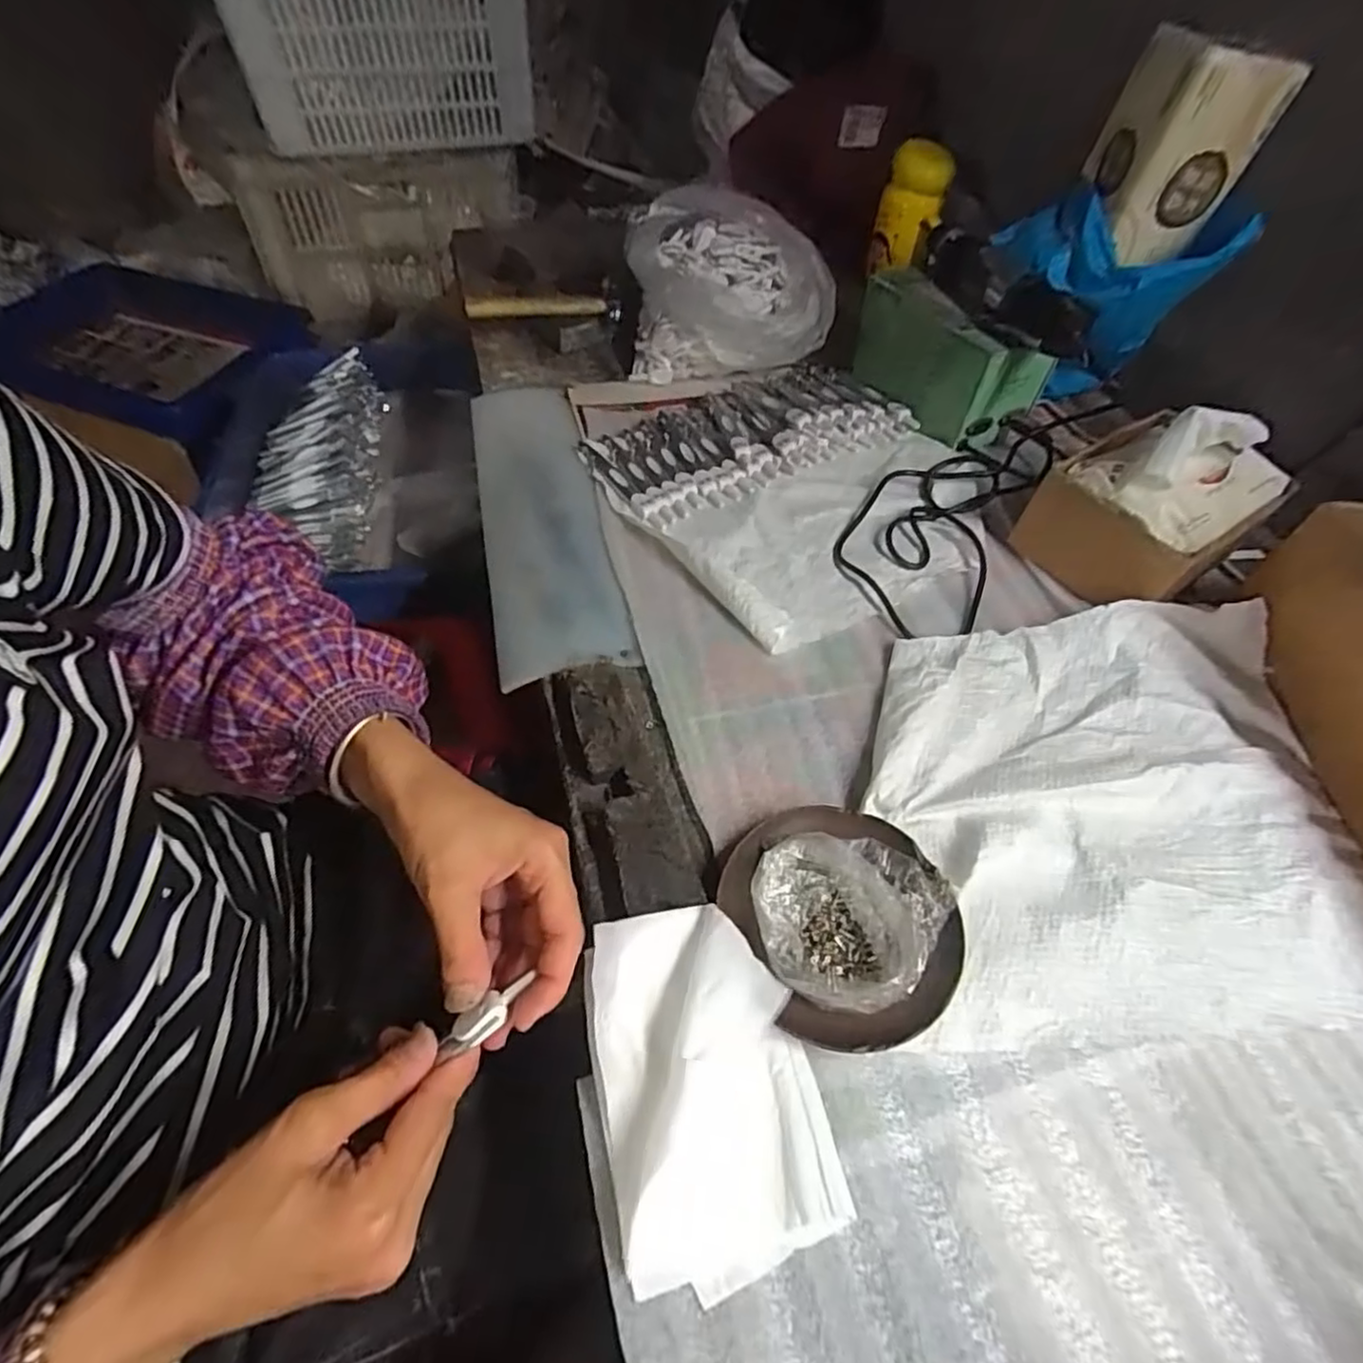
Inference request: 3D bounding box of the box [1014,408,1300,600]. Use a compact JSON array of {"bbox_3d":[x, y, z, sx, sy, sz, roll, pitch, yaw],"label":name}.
[{"bbox_3d":[0.344,-0.134,0.492,0.156,0.099,0.119,-32,60,-24],"label":"box"}]

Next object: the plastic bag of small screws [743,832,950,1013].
[{"bbox_3d":[0.083,0.116,0.326,0.095,0.029,0.075,3,53,-1],"label":"plastic bag of small screws"}]

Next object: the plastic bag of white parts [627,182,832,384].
[{"bbox_3d":[0.043,-0.392,0.672,0.188,0.105,0.172,-2,53,-4],"label":"plastic bag of white parts"}]

